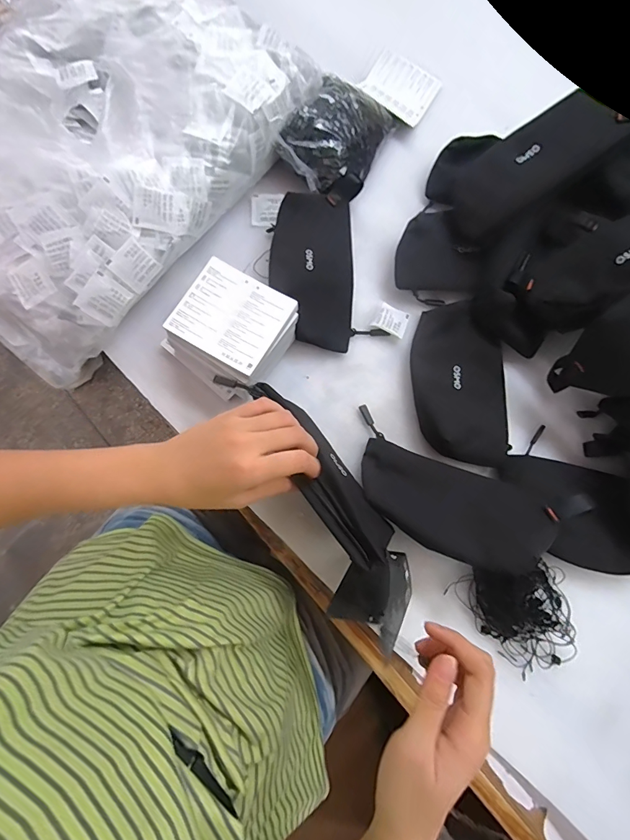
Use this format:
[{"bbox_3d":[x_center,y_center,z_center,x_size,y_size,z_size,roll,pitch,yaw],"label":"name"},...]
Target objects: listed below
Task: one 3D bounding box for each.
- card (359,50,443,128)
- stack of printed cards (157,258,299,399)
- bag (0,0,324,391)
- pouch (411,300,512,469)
[{"bbox_3d":[0.114,-0.441,0.542,0.088,0.011,0.084,31,80,-2],"label":"card"},{"bbox_3d":[-0.091,-0.090,0.432,0.115,0.068,0.112,33,78,6],"label":"stack of printed cards"},{"bbox_3d":[-0.252,-0.309,0.460,0.336,0.102,0.440,39,79,7],"label":"bag"},{"bbox_3d":[0.159,-0.044,0.444,0.102,0.040,0.184,2,77,-1],"label":"pouch"}]

